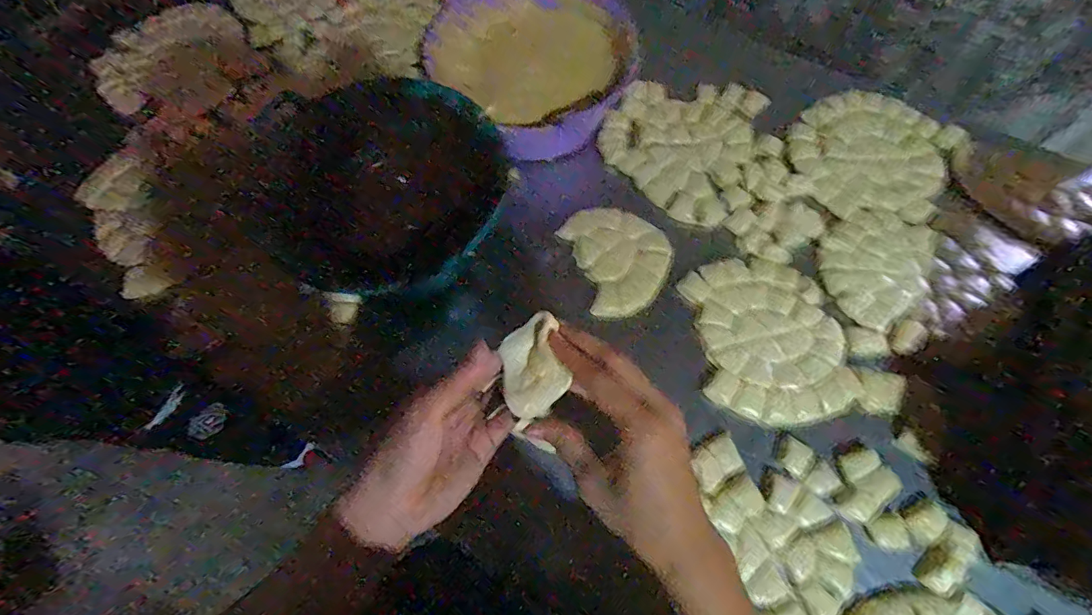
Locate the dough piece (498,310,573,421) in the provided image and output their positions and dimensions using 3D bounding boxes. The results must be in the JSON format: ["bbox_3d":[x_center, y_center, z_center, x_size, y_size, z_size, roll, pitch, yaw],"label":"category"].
[{"bbox_3d":[-0.010,0.039,0.332,0.043,0.024,0.066,-12,69,-3],"label":"dough piece"}]

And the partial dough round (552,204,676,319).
[{"bbox_3d":[0.105,-0.071,0.658,0.133,0.010,0.160,-19,69,-5],"label":"partial dough round"}]

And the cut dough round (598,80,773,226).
[{"bbox_3d":[0.199,-0.245,0.721,0.223,0.016,0.244,-1,69,2],"label":"cut dough round"}]

